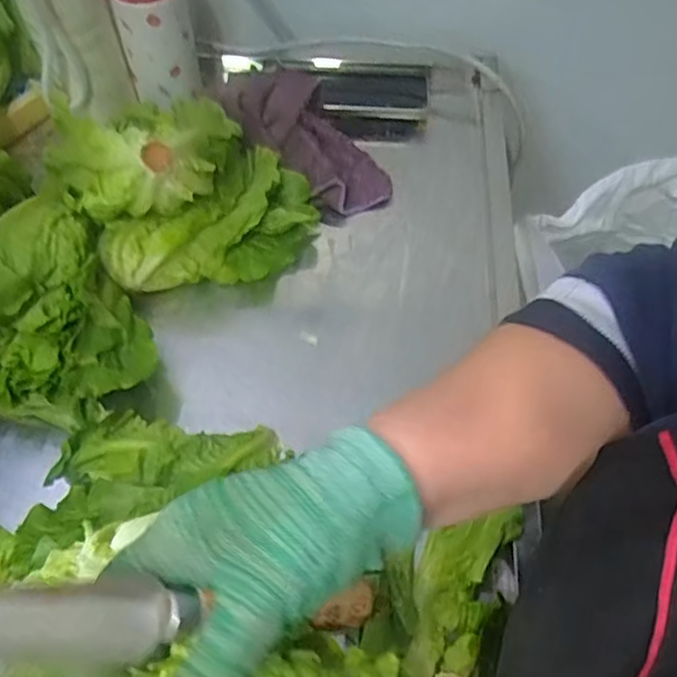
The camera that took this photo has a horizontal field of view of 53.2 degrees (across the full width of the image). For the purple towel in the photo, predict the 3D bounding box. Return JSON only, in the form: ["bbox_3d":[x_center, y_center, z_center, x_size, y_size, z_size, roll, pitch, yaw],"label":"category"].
[{"bbox_3d":[-0.023,-0.180,0.622,0.170,0.035,0.081,45,67,1],"label":"purple towel"}]

